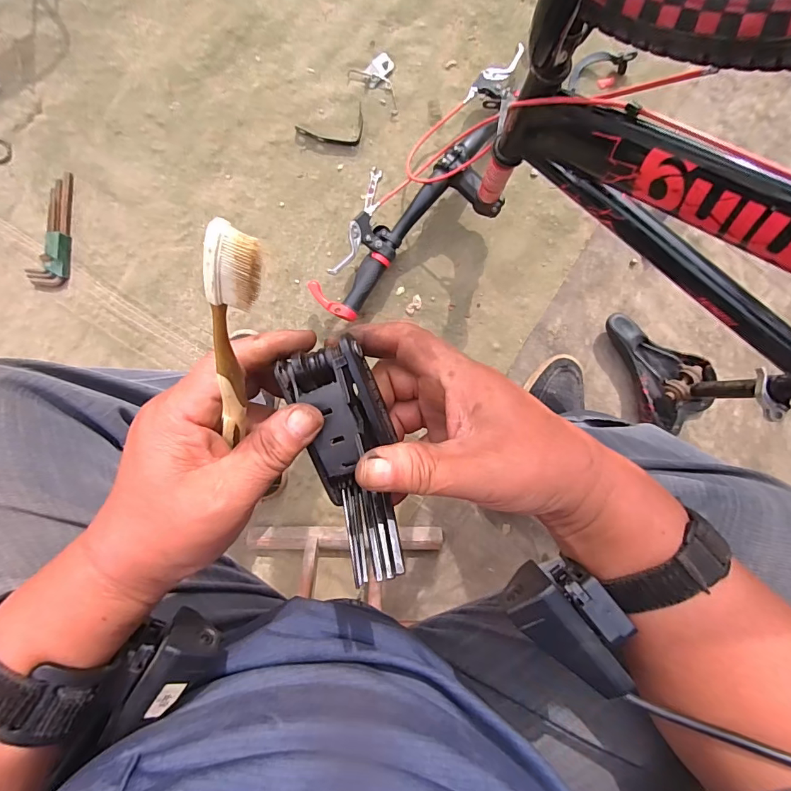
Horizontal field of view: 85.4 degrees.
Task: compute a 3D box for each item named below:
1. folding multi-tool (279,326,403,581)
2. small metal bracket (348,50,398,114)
[{"bbox_3d":[-0.023,0.033,0.223,0.046,0.028,0.114,-13,87,-4],"label":"folding multi-tool"},{"bbox_3d":[-0.023,-0.508,0.686,0.093,0.009,0.066,30,93,-8],"label":"small metal bracket"}]

